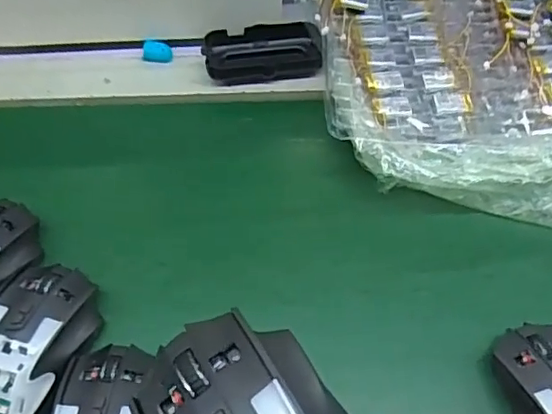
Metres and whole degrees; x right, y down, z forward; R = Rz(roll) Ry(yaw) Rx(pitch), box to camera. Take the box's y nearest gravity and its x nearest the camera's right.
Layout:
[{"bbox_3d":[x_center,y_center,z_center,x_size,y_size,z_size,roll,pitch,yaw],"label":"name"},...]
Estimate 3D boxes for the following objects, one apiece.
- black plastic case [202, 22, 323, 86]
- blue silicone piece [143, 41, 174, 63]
[{"bbox_3d":[-0.011,-0.142,0.515,0.104,0.029,0.050,-5,61,-5],"label":"black plastic case"},{"bbox_3d":[-0.110,-0.145,0.522,0.026,0.015,0.015,-1,61,-2],"label":"blue silicone piece"}]

